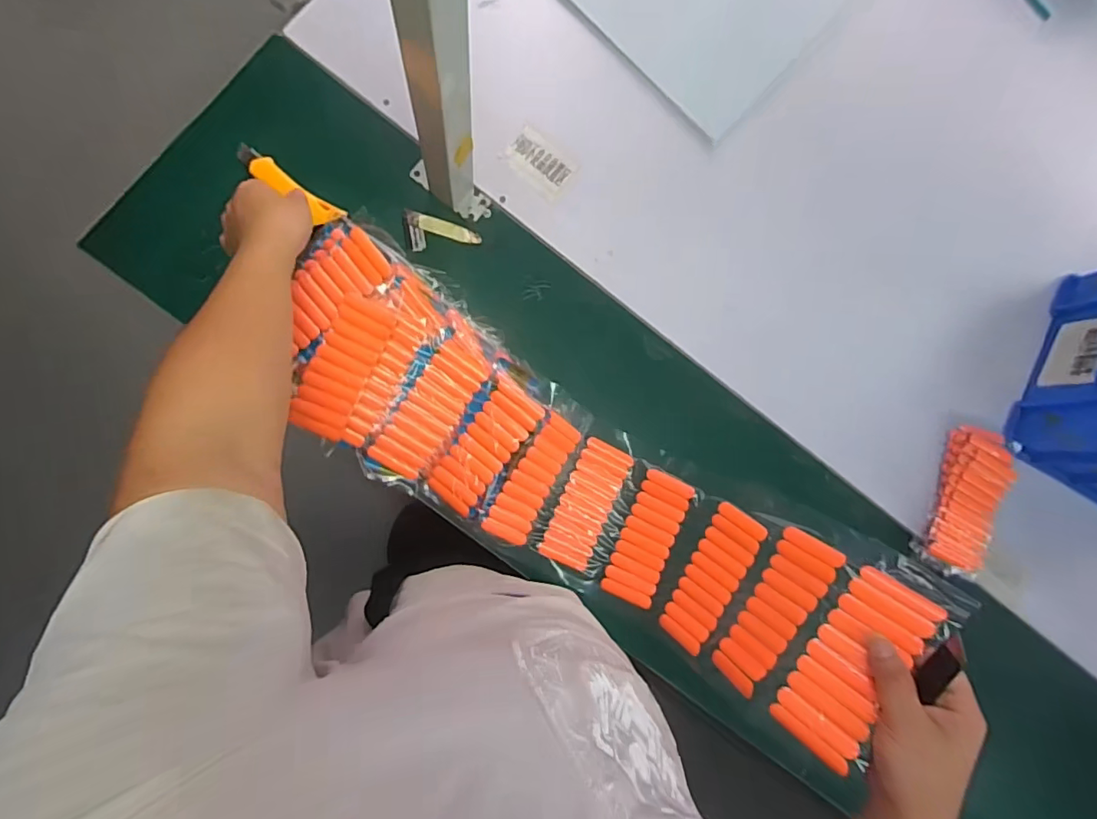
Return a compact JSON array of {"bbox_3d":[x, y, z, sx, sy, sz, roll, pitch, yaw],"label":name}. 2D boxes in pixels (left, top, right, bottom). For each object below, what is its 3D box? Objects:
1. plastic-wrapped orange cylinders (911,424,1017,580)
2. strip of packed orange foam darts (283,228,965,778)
[{"bbox_3d":[0.566,0.123,0.706,0.093,0.032,0.200,26,83,-6],"label":"plastic-wrapped orange cylinders"},{"bbox_3d":[-0.004,0.062,0.559,0.662,0.218,0.194,33,82,12],"label":"strip of packed orange foam darts"}]

